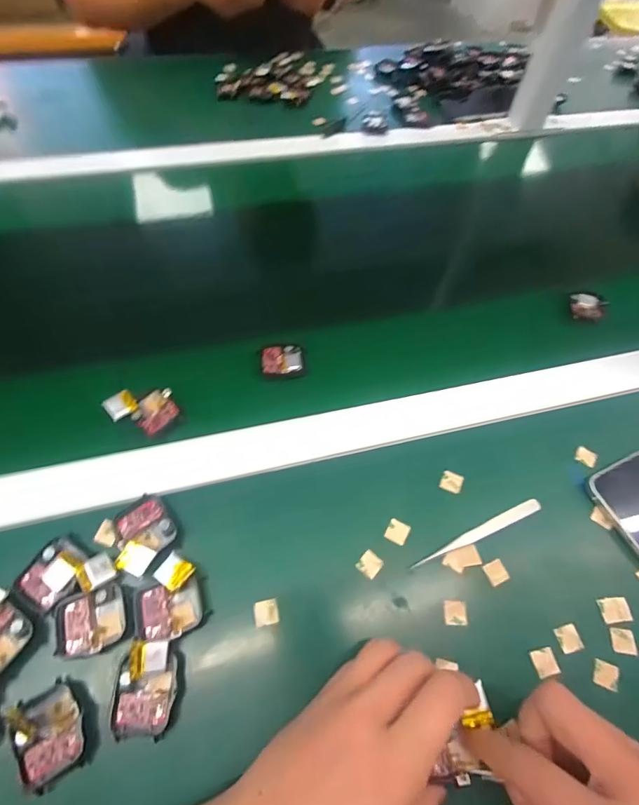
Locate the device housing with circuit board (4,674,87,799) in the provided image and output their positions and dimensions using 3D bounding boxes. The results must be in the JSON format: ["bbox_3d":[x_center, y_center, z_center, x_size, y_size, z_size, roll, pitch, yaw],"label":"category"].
[{"bbox_3d":[-0.158,0.194,0.240,0.037,0.009,0.046,-27,64,-16],"label":"device housing with circuit board"}]

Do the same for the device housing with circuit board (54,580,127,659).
[{"bbox_3d":[-0.150,0.144,0.268,0.040,0.010,0.037,-17,62,-11],"label":"device housing with circuit board"}]

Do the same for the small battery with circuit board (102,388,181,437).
[{"bbox_3d":[-0.148,0.004,0.345,0.047,0.016,0.047,37,66,18],"label":"small battery with circuit board"}]

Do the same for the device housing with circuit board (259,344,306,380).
[{"bbox_3d":[-0.034,-0.039,0.382,0.041,0.007,0.038,-8,60,-6],"label":"device housing with circuit board"}]

